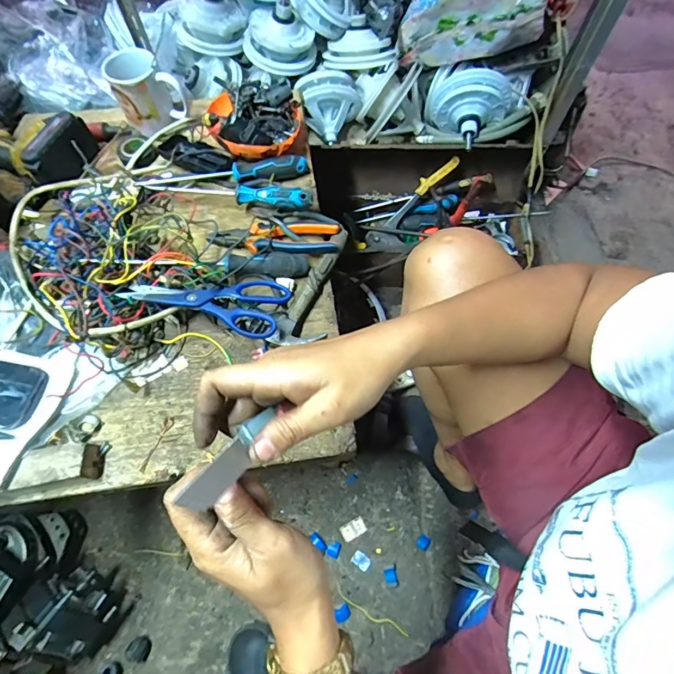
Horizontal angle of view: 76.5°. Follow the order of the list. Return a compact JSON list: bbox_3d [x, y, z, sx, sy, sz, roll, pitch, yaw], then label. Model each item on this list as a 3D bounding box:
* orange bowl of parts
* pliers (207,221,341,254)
[{"bbox_3d":[-0.124,-0.341,0.675,0.142,0.079,0.143,0,65,-1],"label":"orange bowl of parts"},{"bbox_3d":[-0.090,-0.140,0.618,0.181,0.035,0.050,6,65,2],"label":"pliers"}]

